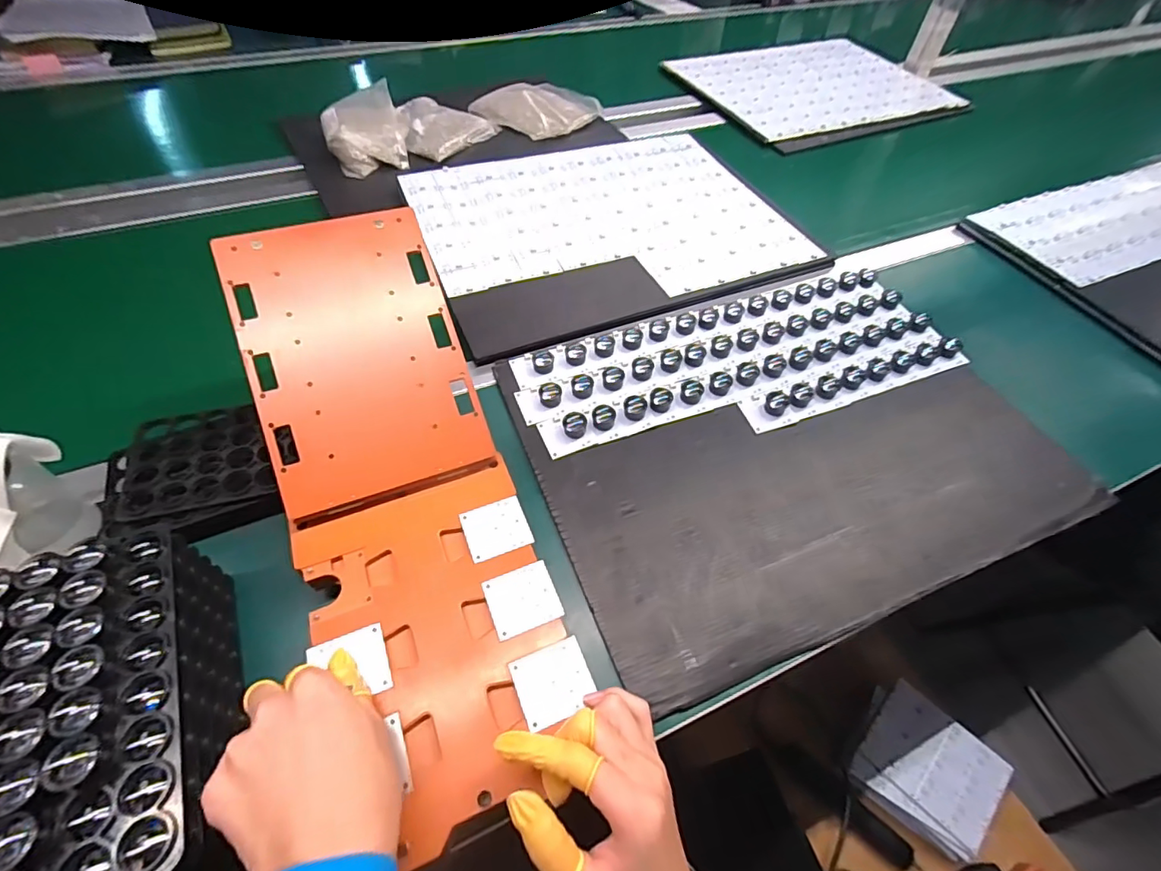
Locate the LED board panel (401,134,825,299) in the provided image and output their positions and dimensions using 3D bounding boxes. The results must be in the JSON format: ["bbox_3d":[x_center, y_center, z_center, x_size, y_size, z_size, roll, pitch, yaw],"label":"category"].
[{"bbox_3d":[0.029,-0.297,0.711,0.469,0.016,0.342,-16,56,-13],"label":"LED board panel"}]

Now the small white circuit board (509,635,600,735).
[{"bbox_3d":[-0.017,0.159,0.341,0.048,0.004,0.043,-19,57,-15],"label":"small white circuit board"}]

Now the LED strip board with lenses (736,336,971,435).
[{"bbox_3d":[0.289,-0.061,0.550,0.264,0.016,0.047,-15,56,-13],"label":"LED strip board with lenses"}]

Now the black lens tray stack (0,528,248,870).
[{"bbox_3d":[-0.265,0.162,0.302,0.096,0.099,0.193,-21,57,-16],"label":"black lens tray stack"}]

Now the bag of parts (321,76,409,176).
[{"bbox_3d":[-0.327,-0.462,0.789,0.112,0.049,0.171,-16,56,-13],"label":"bag of parts"}]

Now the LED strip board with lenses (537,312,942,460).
[{"bbox_3d":[0.181,-0.063,0.544,0.459,0.015,0.044,-16,56,-13],"label":"LED strip board with lenses"}]

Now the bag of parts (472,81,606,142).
[{"bbox_3d":[-0.065,-0.558,0.887,0.176,0.030,0.163,-37,63,-25],"label":"bag of parts"}]

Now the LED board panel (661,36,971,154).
[{"bbox_3d":[0.454,-0.696,1.043,0.501,0.022,0.389,-19,56,-17],"label":"LED board panel"}]

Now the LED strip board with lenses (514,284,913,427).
[{"bbox_3d":[0.157,-0.097,0.568,0.461,0.013,0.048,-18,56,-14],"label":"LED strip board with lenses"}]

